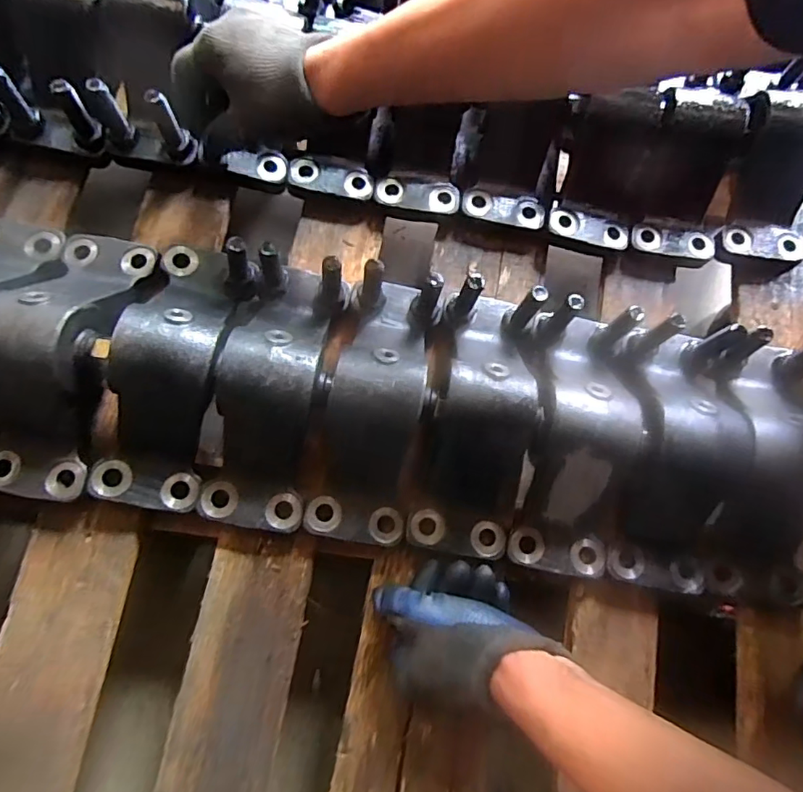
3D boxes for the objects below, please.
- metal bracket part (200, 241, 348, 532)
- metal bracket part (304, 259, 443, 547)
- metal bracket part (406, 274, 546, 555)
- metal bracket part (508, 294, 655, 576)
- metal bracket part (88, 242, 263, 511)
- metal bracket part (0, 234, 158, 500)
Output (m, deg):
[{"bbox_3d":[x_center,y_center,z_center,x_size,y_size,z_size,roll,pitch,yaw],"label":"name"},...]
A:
[{"bbox_3d":[-0.101,-0.011,0.417,0.080,0.085,0.220,10,75,-3],"label":"metal bracket part"},{"bbox_3d":[-0.020,0.001,0.420,0.079,0.085,0.222,10,74,3],"label":"metal bracket part"},{"bbox_3d":[0.067,0.012,0.422,0.082,0.067,0.222,12,75,-3],"label":"metal bracket part"},{"bbox_3d":[0.146,0.029,0.428,0.080,0.077,0.220,11,75,-3],"label":"metal bracket part"},{"bbox_3d":[-0.179,-0.029,0.406,0.084,0.075,0.220,10,75,-3],"label":"metal bracket part"},{"bbox_3d":[-0.272,-0.038,0.408,0.101,0.089,0.223,7,75,-4],"label":"metal bracket part"}]

